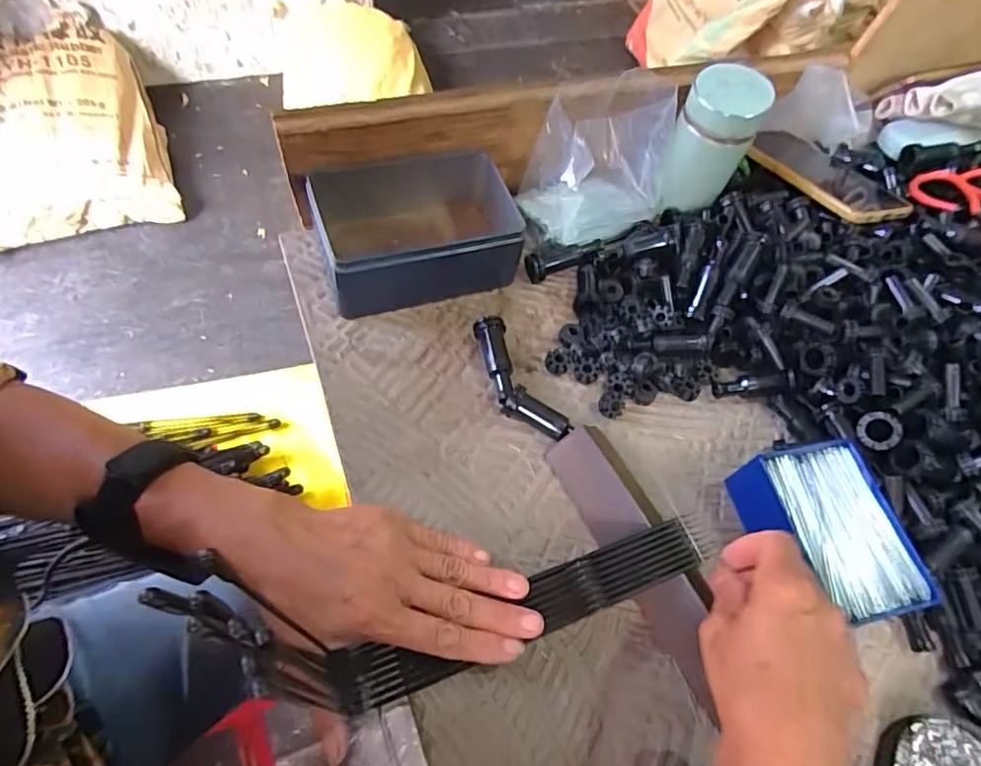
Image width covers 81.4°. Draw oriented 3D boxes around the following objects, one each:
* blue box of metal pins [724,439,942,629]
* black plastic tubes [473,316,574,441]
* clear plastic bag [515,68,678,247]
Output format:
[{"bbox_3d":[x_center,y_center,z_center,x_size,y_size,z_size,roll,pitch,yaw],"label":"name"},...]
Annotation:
[{"bbox_3d":[0.220,0.098,0.376,0.080,0.036,0.112,-9,62,-15],"label":"blue box of metal pins"},{"bbox_3d":[0.017,0.000,0.413,0.034,0.023,0.105,-25,67,-20],"label":"black plastic tubes"},{"bbox_3d":[0.099,-0.191,0.484,0.122,0.088,0.091,-17,64,-19],"label":"clear plastic bag"}]

